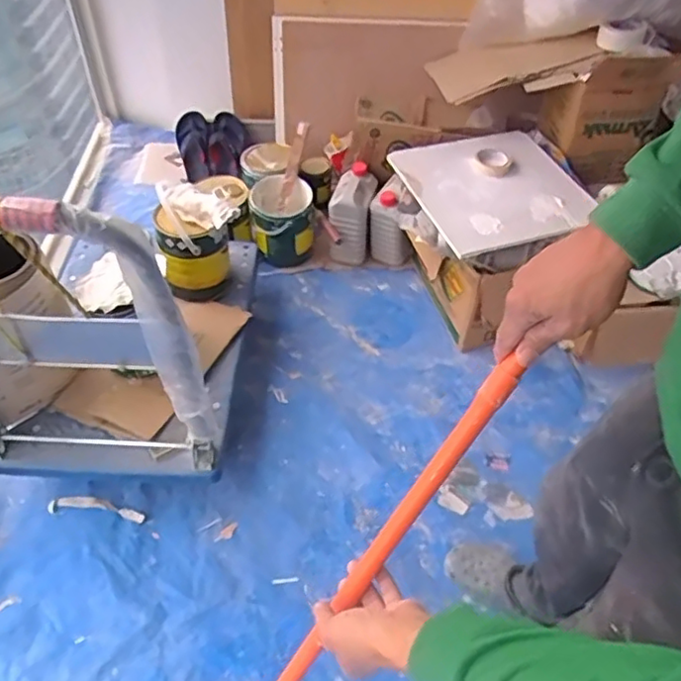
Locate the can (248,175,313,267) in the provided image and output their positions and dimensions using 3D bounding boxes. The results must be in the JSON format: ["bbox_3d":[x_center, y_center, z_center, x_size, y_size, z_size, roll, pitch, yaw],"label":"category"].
[{"bbox_3d":[-0.158,-0.320,1.713,0.160,0.211,0.170,0,51,0],"label":"can"}]

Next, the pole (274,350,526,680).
[{"bbox_3d":[-0.043,0.333,0.648,0.023,0.761,0.020,40,20,28],"label":"pole"}]

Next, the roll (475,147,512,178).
[{"bbox_3d":[0.363,-0.424,1.519,0.086,0.020,0.084,0,51,0],"label":"roll"}]

